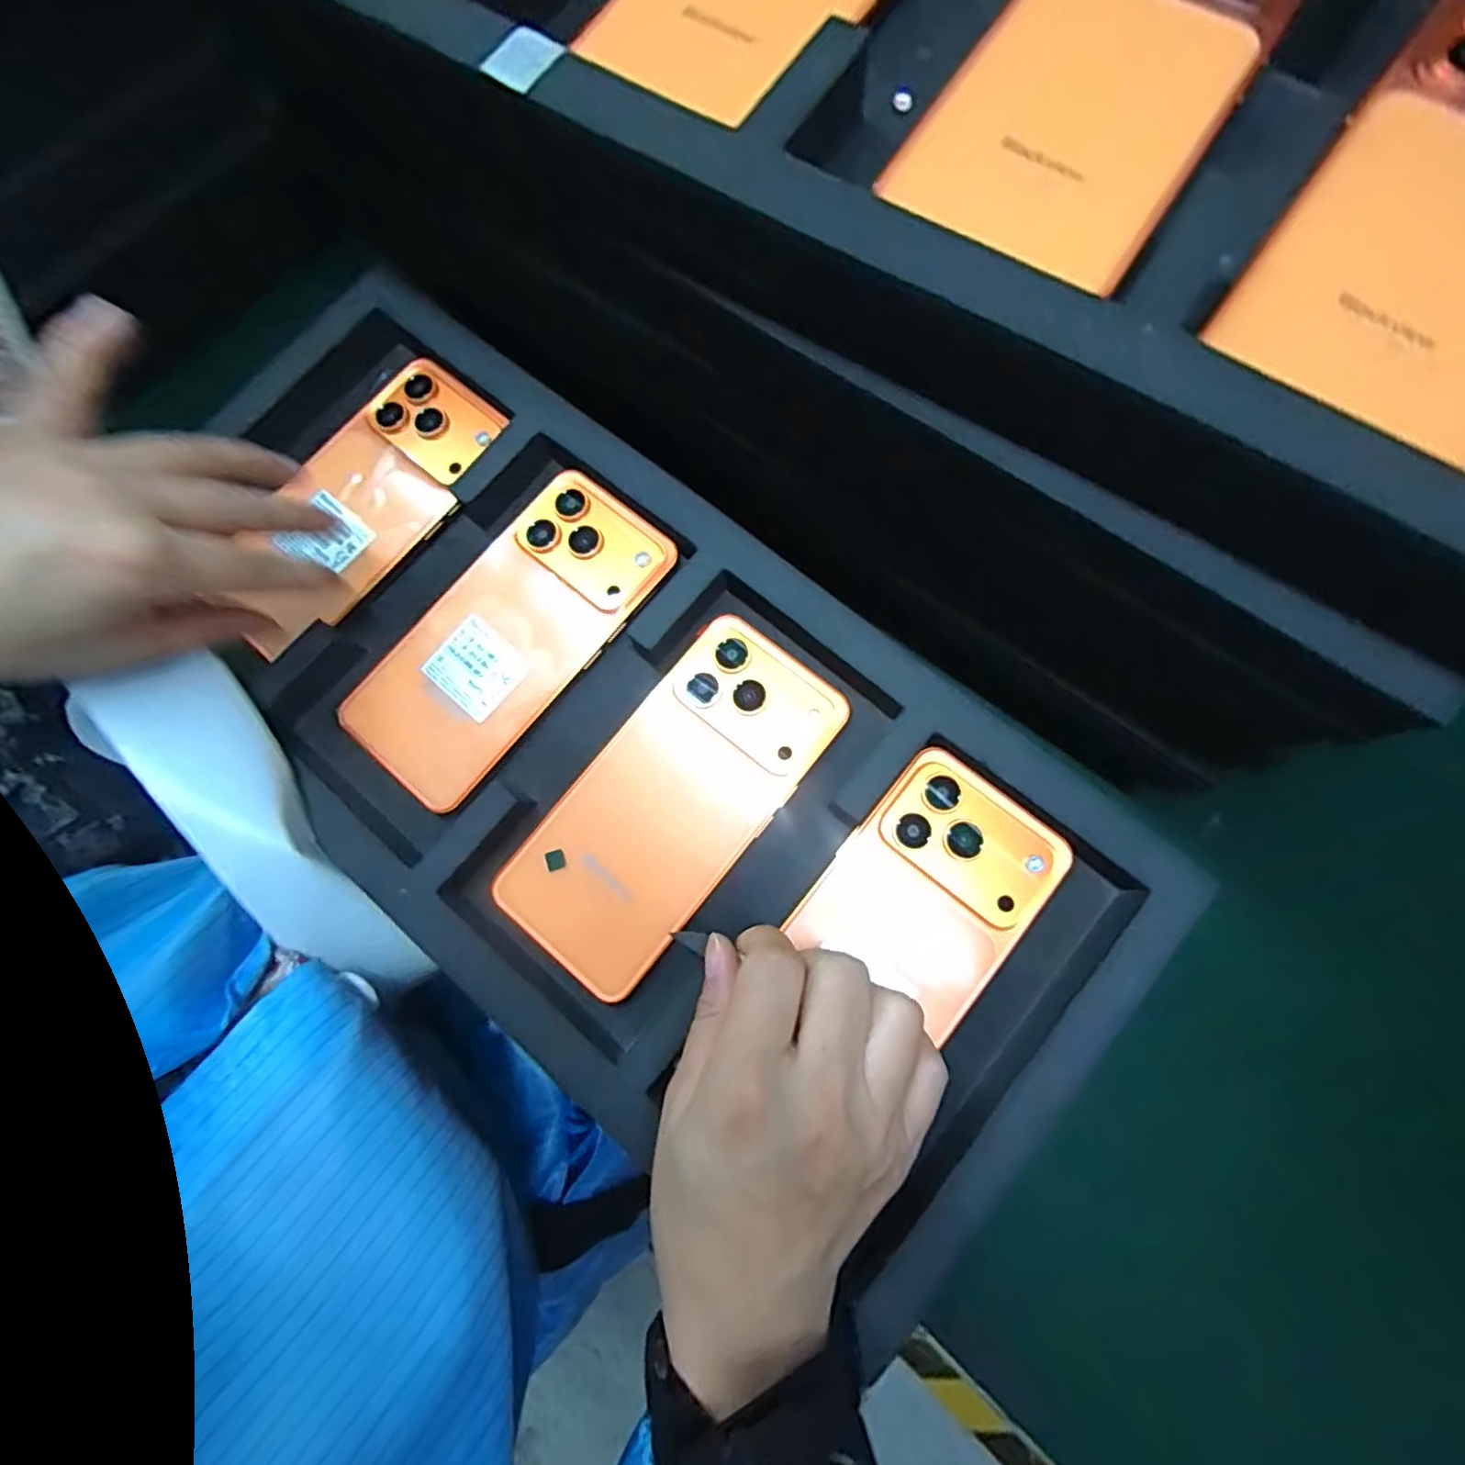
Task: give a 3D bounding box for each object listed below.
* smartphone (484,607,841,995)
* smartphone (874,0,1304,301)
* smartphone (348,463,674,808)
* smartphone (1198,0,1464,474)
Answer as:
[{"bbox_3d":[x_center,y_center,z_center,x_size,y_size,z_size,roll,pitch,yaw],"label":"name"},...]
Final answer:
[{"bbox_3d":[-0.026,0.029,0.277,0.075,0.016,0.161,39,81,10],"label":"smartphone"},{"bbox_3d":[0.114,-0.200,0.191,0.075,0.015,0.152,33,80,9],"label":"smartphone"},{"bbox_3d":[-0.104,-0.045,0.297,0.077,0.017,0.159,40,81,10],"label":"smartphone"},{"bbox_3d":[0.199,-0.142,0.173,0.074,0.015,0.148,36,81,10],"label":"smartphone"}]

